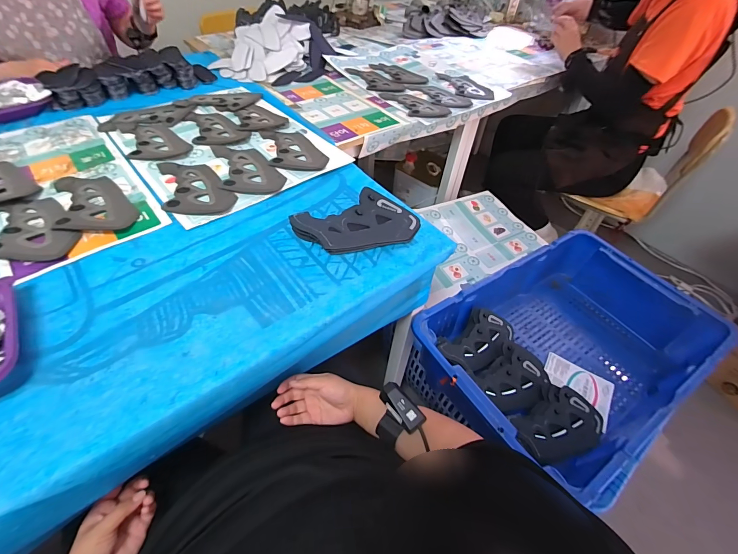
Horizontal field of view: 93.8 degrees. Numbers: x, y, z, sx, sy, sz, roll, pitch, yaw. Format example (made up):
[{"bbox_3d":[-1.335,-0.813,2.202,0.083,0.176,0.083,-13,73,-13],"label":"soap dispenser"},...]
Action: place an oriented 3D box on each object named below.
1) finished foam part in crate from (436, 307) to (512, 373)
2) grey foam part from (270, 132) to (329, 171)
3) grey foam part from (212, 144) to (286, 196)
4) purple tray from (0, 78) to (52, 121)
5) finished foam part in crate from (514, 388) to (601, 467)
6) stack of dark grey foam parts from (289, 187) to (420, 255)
[{"bbox_3d":[0.265,0.150,0.831,0.222,0.064,0.115,-33,59,-29],"label":"finished foam part in crate"},{"bbox_3d":[-0.156,-0.288,0.788,0.122,0.012,0.158,-1,49,-6],"label":"grey foam part"},{"bbox_3d":[-0.264,-0.228,0.729,0.116,0.012,0.205,-24,55,-24],"label":"grey foam part"},{"bbox_3d":[-0.850,-0.410,0.808,0.175,0.048,0.120,-30,58,-28],"label":"purple tray"},{"bbox_3d":[0.400,0.319,0.732,0.211,0.081,0.123,-19,53,-21],"label":"finished foam part in crate"},{"bbox_3d":[-0.018,-0.095,0.610,0.219,0.034,0.111,-17,53,-19],"label":"stack of dark grey foam parts"}]

